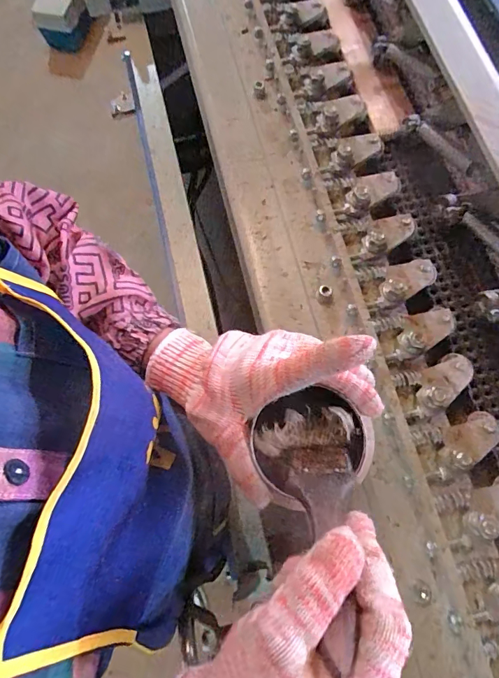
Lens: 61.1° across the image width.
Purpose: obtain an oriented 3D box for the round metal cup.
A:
[{"bbox_3d":[0.041,0.074,0.292,0.075,0.051,0.079,40,78,13],"label":"round metal cup"}]

